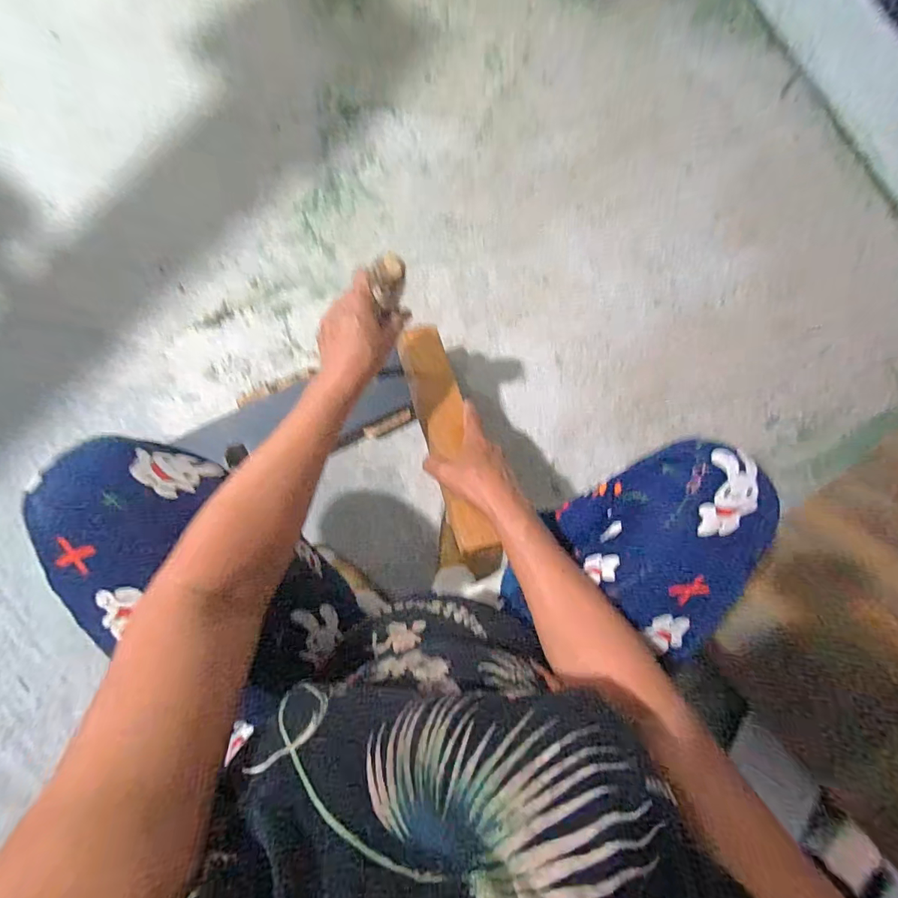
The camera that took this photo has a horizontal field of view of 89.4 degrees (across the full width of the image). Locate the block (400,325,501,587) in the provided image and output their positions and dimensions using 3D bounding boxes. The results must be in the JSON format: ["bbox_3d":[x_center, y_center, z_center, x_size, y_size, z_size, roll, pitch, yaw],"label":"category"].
[{"bbox_3d":[-0.004,-0.022,0.522,0.059,0.043,0.315,-12,60,-5],"label":"block"}]

